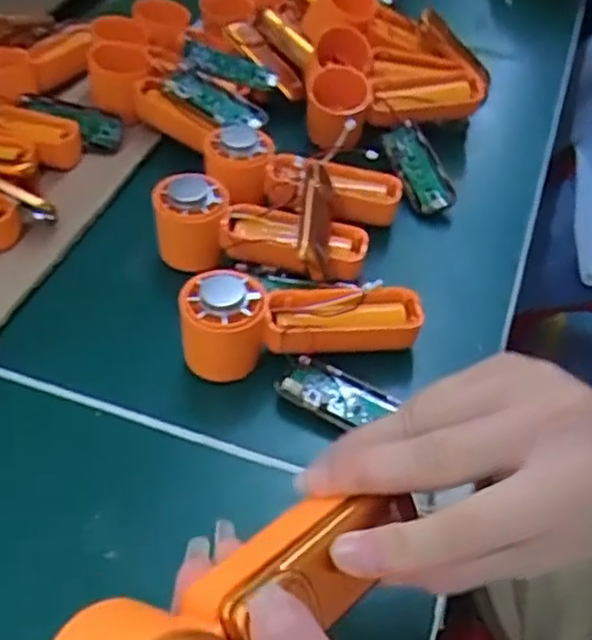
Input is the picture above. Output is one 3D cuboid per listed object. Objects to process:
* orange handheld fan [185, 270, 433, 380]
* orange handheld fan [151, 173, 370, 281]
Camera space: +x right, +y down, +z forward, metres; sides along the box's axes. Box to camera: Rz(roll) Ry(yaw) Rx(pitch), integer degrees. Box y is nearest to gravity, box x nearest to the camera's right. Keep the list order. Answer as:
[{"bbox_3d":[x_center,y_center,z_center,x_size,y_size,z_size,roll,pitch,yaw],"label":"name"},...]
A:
[{"bbox_3d":[0.003,0.001,0.390,0.131,0.051,0.043,-9,48,-8],"label":"orange handheld fan"},{"bbox_3d":[-0.022,-0.051,0.439,0.129,0.050,0.046,8,48,8],"label":"orange handheld fan"}]

